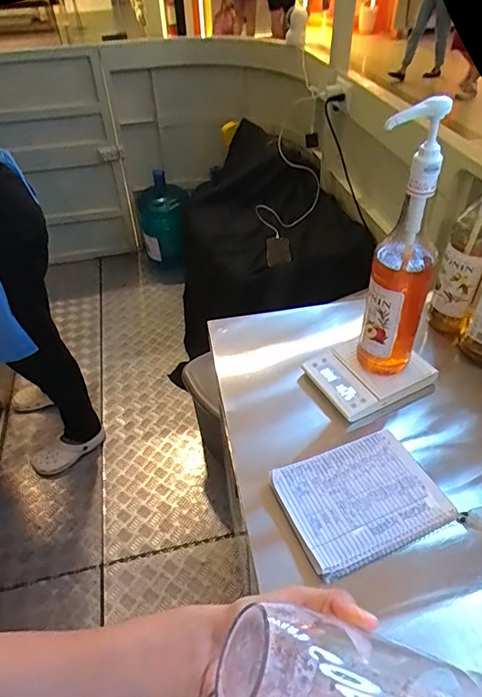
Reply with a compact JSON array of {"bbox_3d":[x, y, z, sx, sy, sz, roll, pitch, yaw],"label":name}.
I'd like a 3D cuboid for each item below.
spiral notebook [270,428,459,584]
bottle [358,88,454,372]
[{"bbox_3d":[0.160,0.196,0.622,0.201,0.024,0.156,-18,45,-16],"label":"spiral notebook"},{"bbox_3d":[0.216,-0.116,0.625,0.079,0.388,0.069,31,52,30],"label":"bottle"}]

